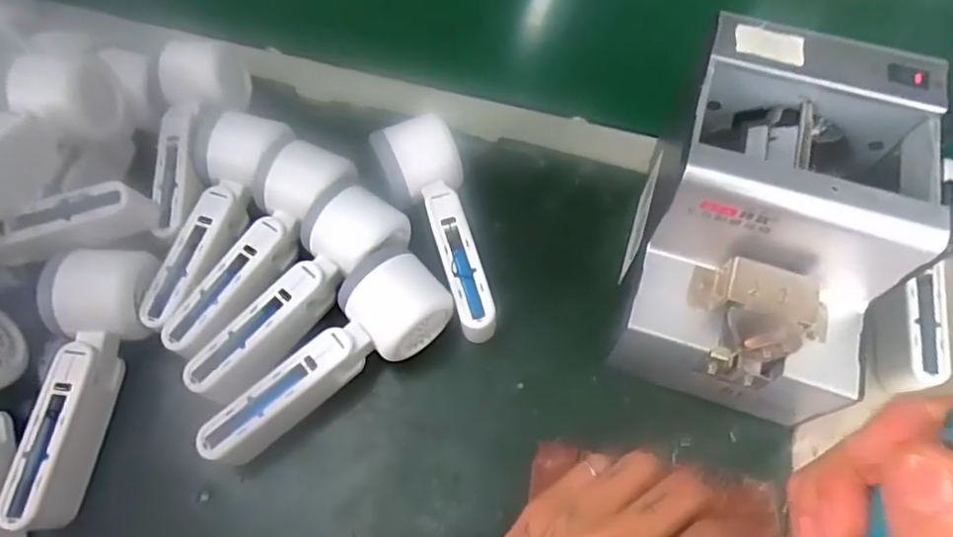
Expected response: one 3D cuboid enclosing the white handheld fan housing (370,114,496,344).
[{"bbox_3d":[-0.017,-0.031,0.398,0.055,0.061,0.155,-23,65,-12],"label":"white handheld fan housing"}]

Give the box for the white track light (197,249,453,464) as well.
[{"bbox_3d":[-0.091,0.056,0.356,0.159,0.057,0.057,-40,69,-19],"label":"white track light"}]

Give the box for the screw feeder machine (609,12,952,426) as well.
[{"bbox_3d":[0.162,-0.026,0.326,0.129,0.117,0.176,15,63,8],"label":"screw feeder machine"}]

